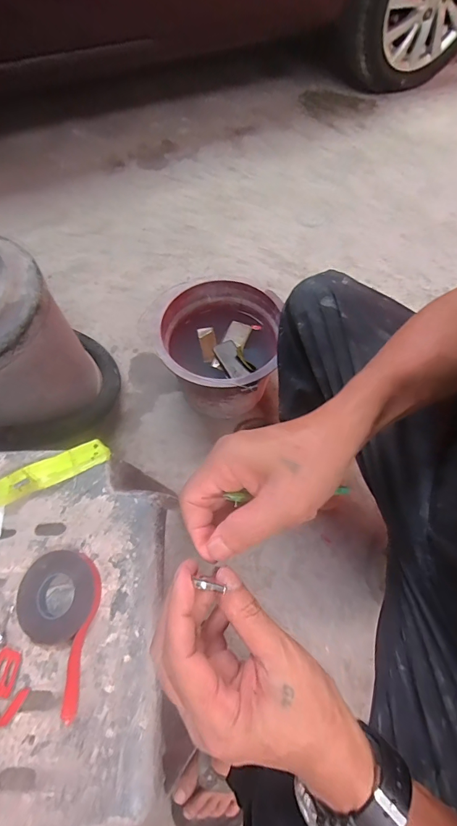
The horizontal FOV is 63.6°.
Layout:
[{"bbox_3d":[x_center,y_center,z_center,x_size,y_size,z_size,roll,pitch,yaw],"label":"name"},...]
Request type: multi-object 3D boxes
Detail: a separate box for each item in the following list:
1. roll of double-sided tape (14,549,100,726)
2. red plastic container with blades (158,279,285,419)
[{"bbox_3d":[-0.171,0.204,0.355,0.080,0.015,0.132,3,63,2],"label":"roll of double-sided tape"},{"bbox_3d":[-0.021,-0.127,0.825,0.230,0.208,0.256,9,63,5],"label":"red plastic container with blades"}]

